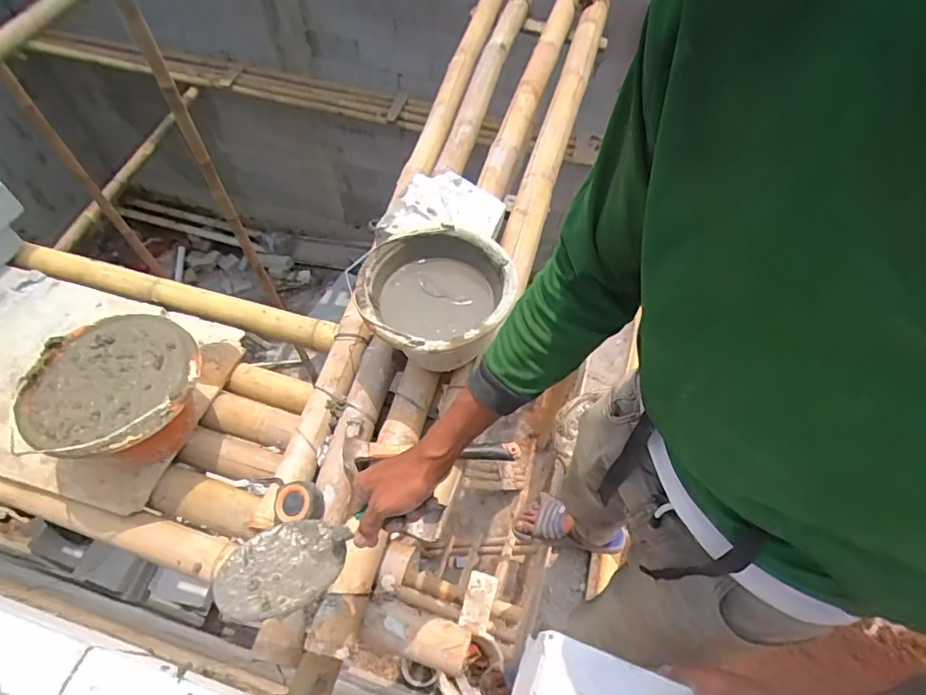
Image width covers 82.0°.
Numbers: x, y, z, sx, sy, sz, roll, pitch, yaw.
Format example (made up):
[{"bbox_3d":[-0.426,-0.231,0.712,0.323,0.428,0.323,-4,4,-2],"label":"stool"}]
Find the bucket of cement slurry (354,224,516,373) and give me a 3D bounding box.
[{"bbox_3d":[-0.048,-0.066,0.919,0.243,0.154,0.241,1,58,-1],"label":"bucket of cement slurry"}]

